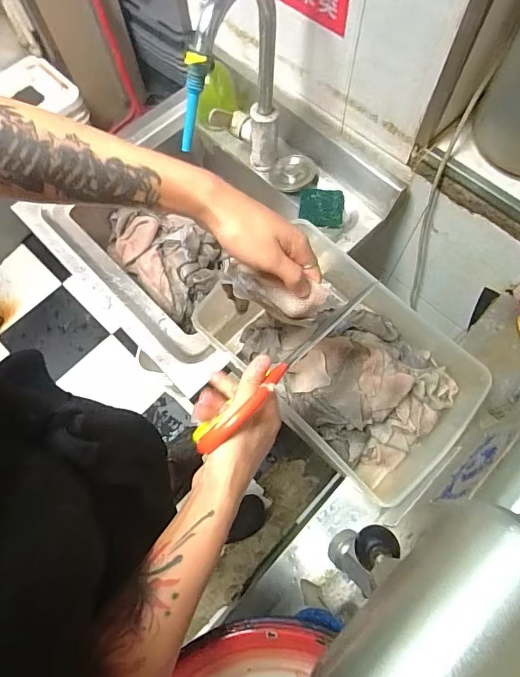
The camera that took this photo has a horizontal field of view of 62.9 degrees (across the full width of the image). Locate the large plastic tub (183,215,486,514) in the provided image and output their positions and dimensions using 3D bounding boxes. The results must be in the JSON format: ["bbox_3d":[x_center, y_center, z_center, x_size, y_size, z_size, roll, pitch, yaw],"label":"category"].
[{"bbox_3d":[0.113,0.022,0.620,0.368,0.104,0.243,41,76,15],"label":"large plastic tub"}]

